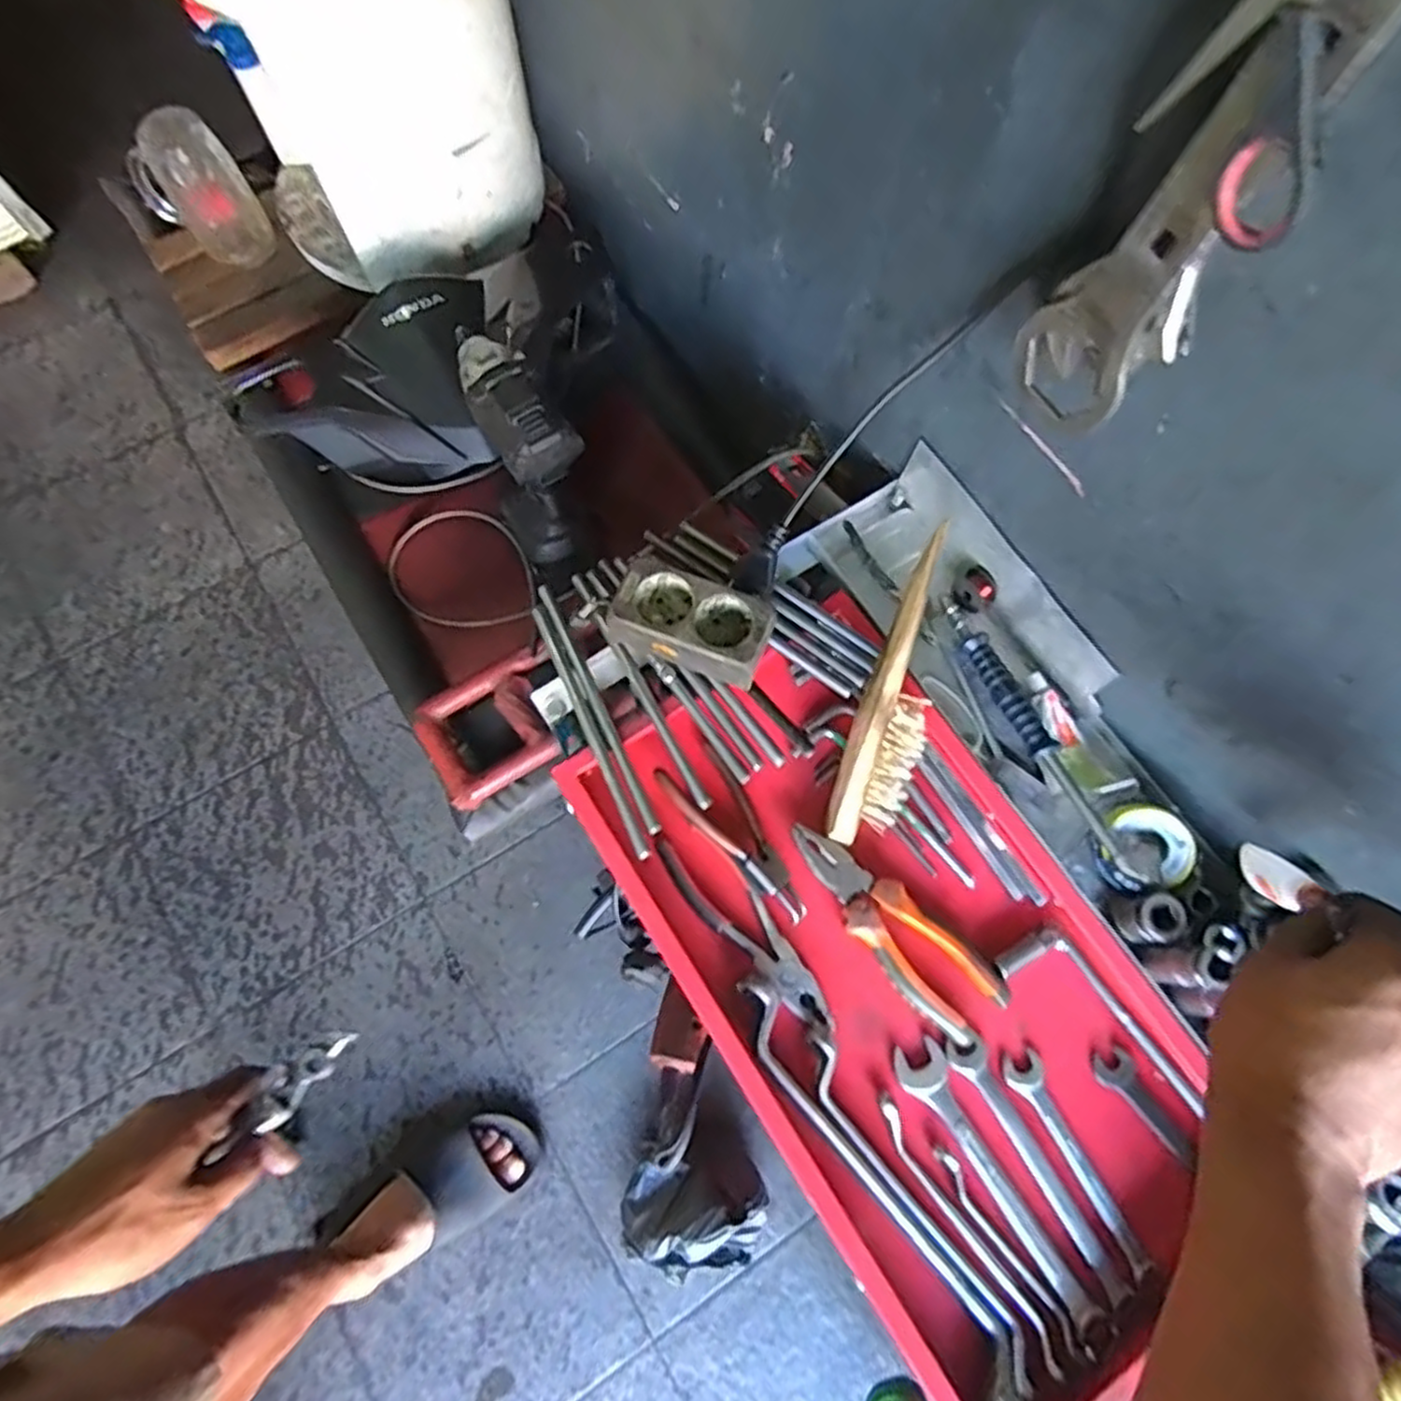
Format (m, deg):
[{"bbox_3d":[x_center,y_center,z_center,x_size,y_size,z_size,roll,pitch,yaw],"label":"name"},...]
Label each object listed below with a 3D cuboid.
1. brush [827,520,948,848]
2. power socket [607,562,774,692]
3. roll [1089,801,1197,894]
[{"bbox_3d":[0.135,-0.004,0.518,0.051,0.023,0.214,11,101,2],"label":"brush"},{"bbox_3d":[-0.005,-0.051,0.529,0.106,0.055,0.057,22,74,5],"label":"power socket"},{"bbox_3d":[0.302,0.097,0.503,0.060,0.026,0.054,-11,74,-5],"label":"roll"}]

